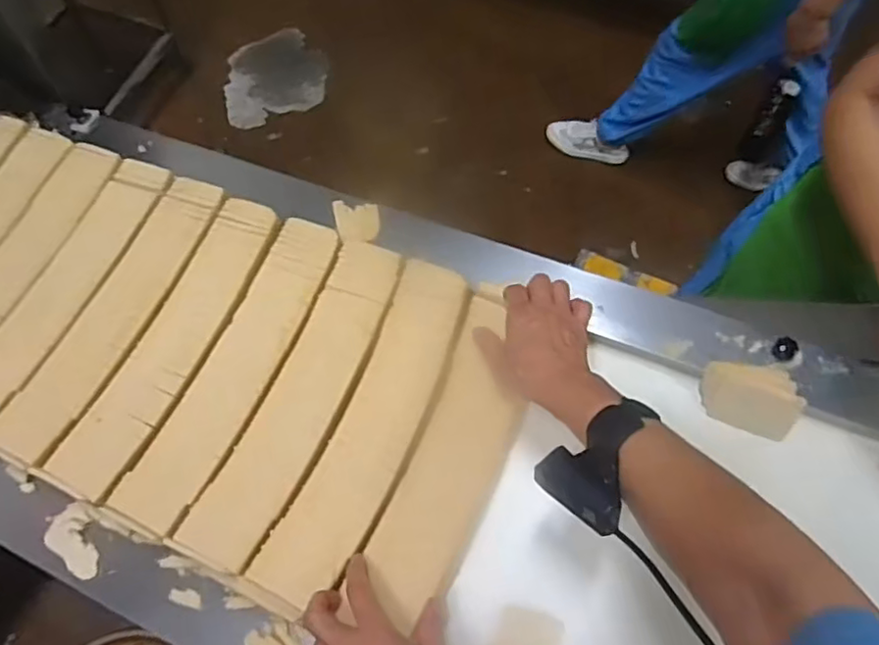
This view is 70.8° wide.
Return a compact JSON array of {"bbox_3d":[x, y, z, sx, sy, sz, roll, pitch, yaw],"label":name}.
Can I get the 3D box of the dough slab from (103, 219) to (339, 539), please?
[{"bbox_3d":[-0.211,0.041,0.660,0.088,0.019,0.361,22,67,8],"label":"dough slab"}]

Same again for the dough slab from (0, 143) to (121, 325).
[{"bbox_3d":[-0.513,-0.072,0.748,0.086,0.018,0.356,24,68,8],"label":"dough slab"}]

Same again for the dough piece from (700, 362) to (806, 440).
[{"bbox_3d":[0.318,0.074,0.631,0.092,0.073,0.032,27,29,30],"label":"dough piece"}]

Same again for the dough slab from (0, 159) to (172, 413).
[{"bbox_3d":[-0.440,-0.043,0.729,0.089,0.028,0.361,24,68,9],"label":"dough slab"}]

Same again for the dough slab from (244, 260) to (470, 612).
[{"bbox_3d":[-0.064,0.094,0.623,0.082,0.019,0.359,22,67,8],"label":"dough slab"}]

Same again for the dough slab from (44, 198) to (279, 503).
[{"bbox_3d":[-0.289,0.011,0.685,0.083,0.016,0.361,23,67,8],"label":"dough slab"}]

